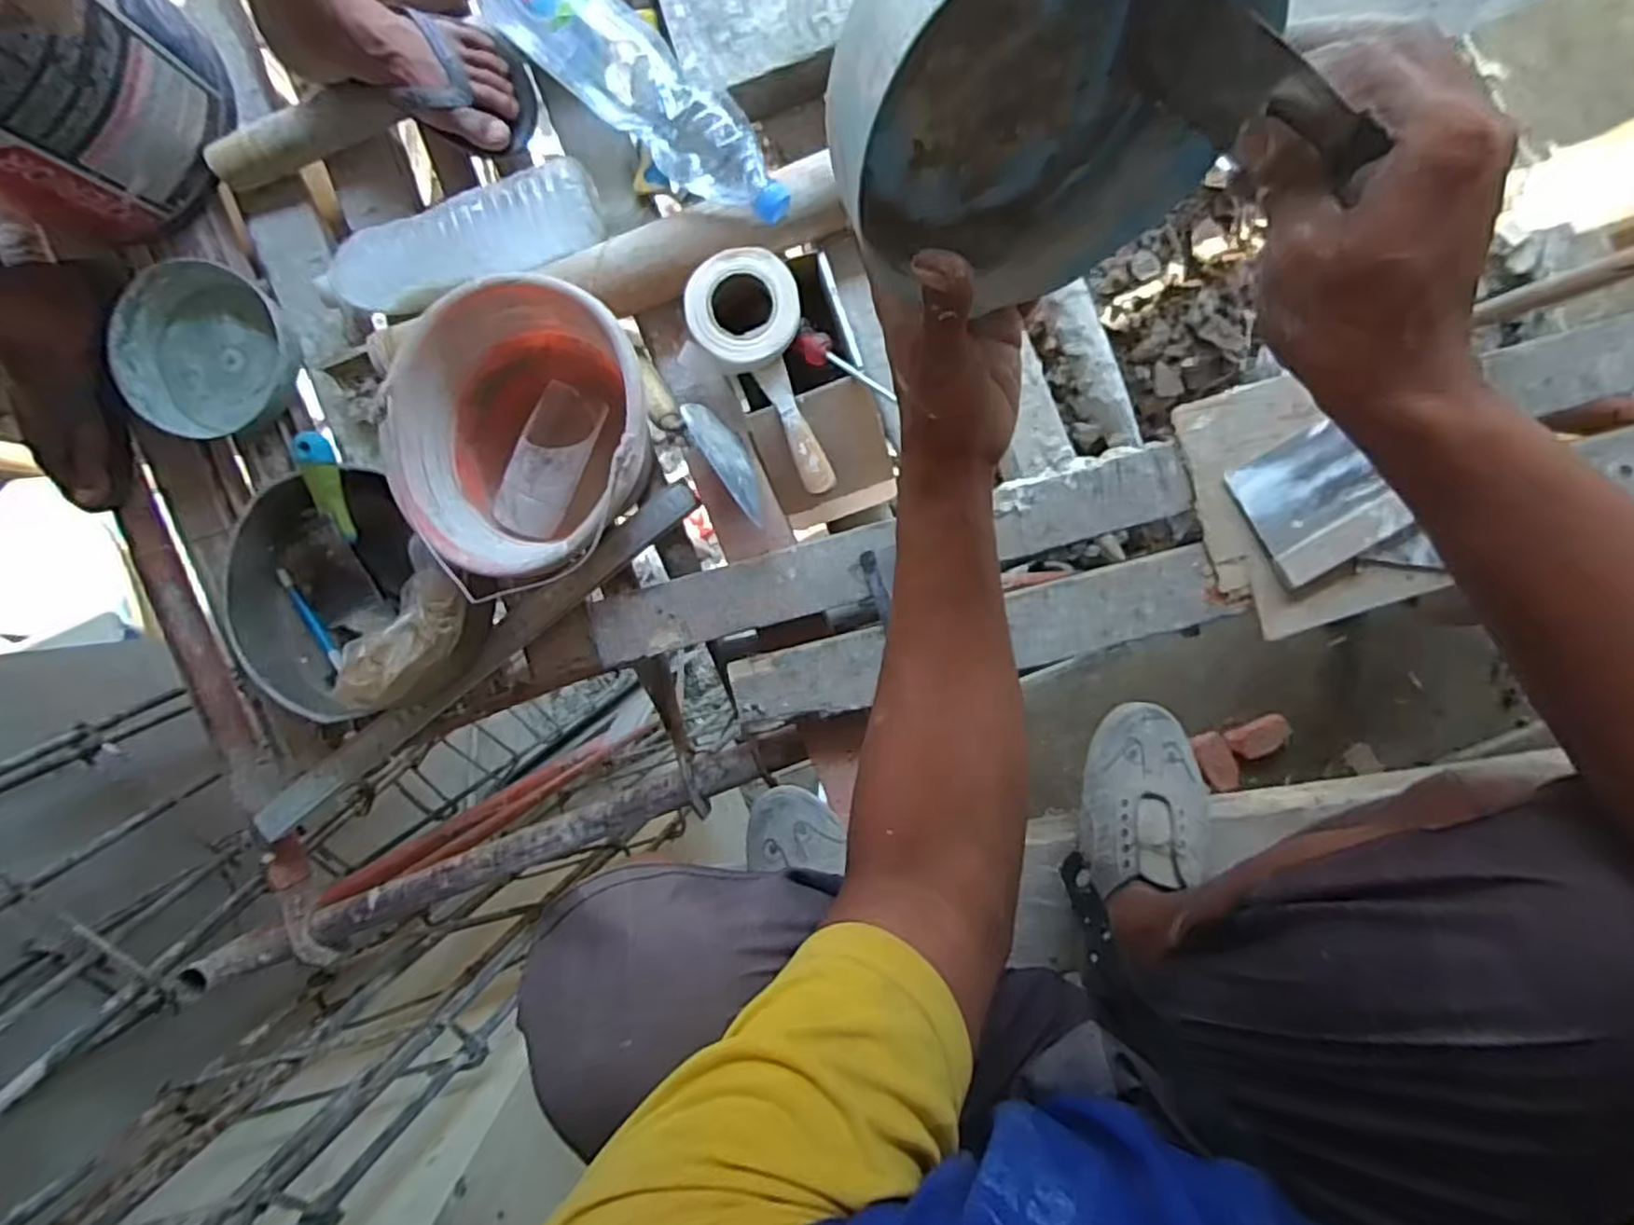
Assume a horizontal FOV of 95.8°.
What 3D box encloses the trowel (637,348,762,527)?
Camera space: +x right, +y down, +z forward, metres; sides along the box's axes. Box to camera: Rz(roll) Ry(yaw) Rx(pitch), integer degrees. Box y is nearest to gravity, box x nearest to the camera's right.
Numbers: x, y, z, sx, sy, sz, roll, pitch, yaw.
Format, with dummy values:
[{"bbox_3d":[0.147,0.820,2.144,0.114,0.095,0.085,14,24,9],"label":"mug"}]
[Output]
[{"bbox_3d":[-0.120,-0.179,0.716,0.048,0.084,0.283,-45,57,6],"label":"trowel"}]

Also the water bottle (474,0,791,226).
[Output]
[{"bbox_3d":[-0.166,-0.478,0.670,0.341,0.087,0.085,42,93,-2],"label":"water bottle"}]

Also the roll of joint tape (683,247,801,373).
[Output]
[{"bbox_3d":[-0.067,-0.283,0.702,0.102,0.065,0.098,-6,94,1],"label":"roll of joint tape"}]

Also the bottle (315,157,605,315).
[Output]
[{"bbox_3d":[-0.359,-0.365,0.745,0.290,0.074,0.087,-18,93,1],"label":"bottle"}]

